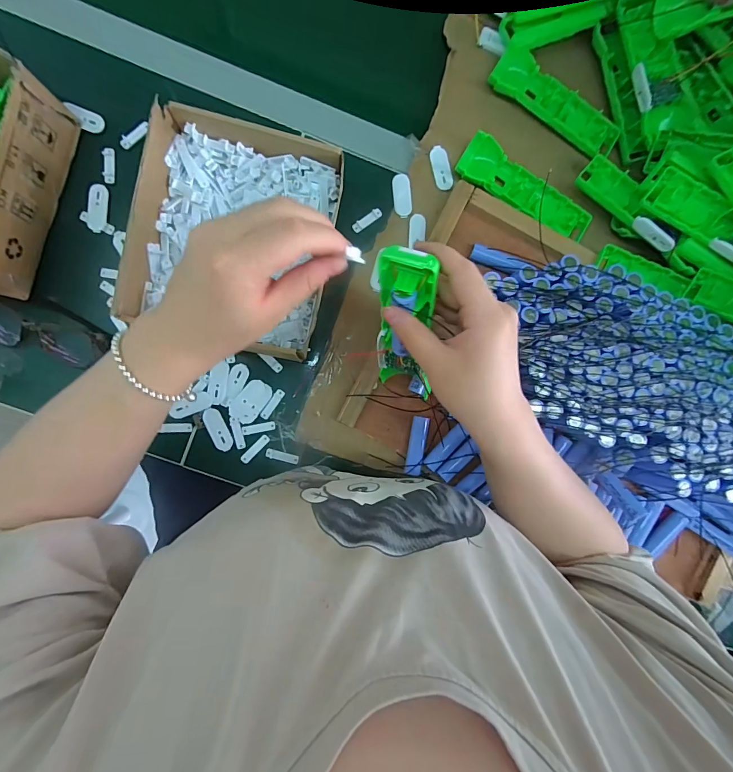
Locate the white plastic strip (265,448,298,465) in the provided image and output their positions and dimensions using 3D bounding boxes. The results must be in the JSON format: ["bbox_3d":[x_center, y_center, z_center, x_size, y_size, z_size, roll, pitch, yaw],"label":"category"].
[{"bbox_3d":[-0.096,0.081,0.437,0.037,0.004,0.010,16,74,-7],"label":"white plastic strip"}]

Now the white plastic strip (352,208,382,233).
[{"bbox_3d":[0.001,-0.190,0.439,0.039,0.004,0.011,-36,92,-3],"label":"white plastic strip"}]

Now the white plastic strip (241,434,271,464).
[{"bbox_3d":[-0.125,0.071,0.431,0.010,0.004,0.039,46,77,-9],"label":"white plastic strip"}]

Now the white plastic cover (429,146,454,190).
[{"bbox_3d":[0.087,-0.251,0.441,0.020,0.004,0.050,-15,90,-4],"label":"white plastic cover"}]

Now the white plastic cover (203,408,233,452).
[{"bbox_3d":[-0.167,0.049,0.431,0.021,0.006,0.050,-22,91,-4],"label":"white plastic cover"}]

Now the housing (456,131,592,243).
[{"bbox_3d":[0.185,-0.226,0.438,0.164,0.020,0.056,26,88,-3],"label":"housing"}]

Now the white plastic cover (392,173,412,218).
[{"bbox_3d":[0.042,-0.218,0.438,0.021,0.006,0.051,-5,90,-4],"label":"white plastic cover"}]

